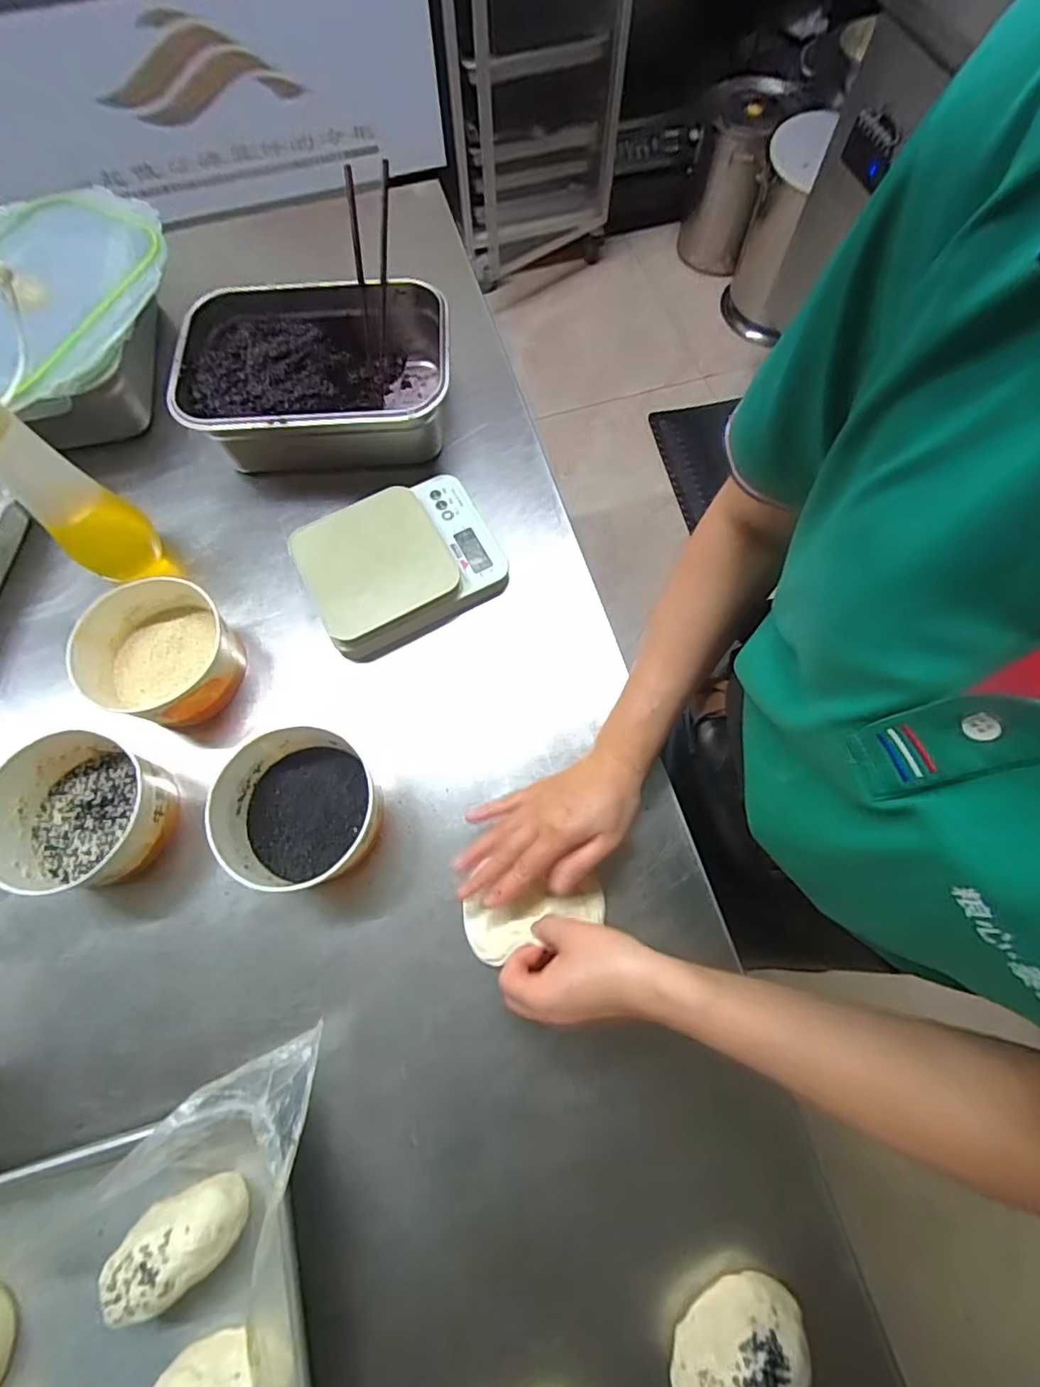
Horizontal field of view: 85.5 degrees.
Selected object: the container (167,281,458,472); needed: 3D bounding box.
[{"bbox_3d":[-0.215,-0.355,0.636,0.289,0.091,0.198,-10,70,-3],"label":"container"}]

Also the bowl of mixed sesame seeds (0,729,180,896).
[{"bbox_3d":[-0.376,0.108,0.481,0.138,0.058,0.132,0,70,1],"label":"bowl of mixed sesame seeds"}]

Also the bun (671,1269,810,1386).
[{"bbox_3d":[0.139,0.418,0.362,0.089,0.056,0.050,-28,72,-9],"label":"bun"}]

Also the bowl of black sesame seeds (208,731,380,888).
[{"bbox_3d":[-0.188,0.101,0.479,0.120,0.069,0.128,0,70,1],"label":"bowl of black sesame seeds"}]

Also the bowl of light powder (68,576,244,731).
[{"bbox_3d":[-0.334,-0.039,0.531,0.135,0.067,0.131,0,70,1],"label":"bowl of light powder"}]

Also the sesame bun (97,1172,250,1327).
[{"bbox_3d":[-0.235,0.377,0.387,0.089,0.048,0.055,-34,73,-11],"label":"sesame bun"}]

